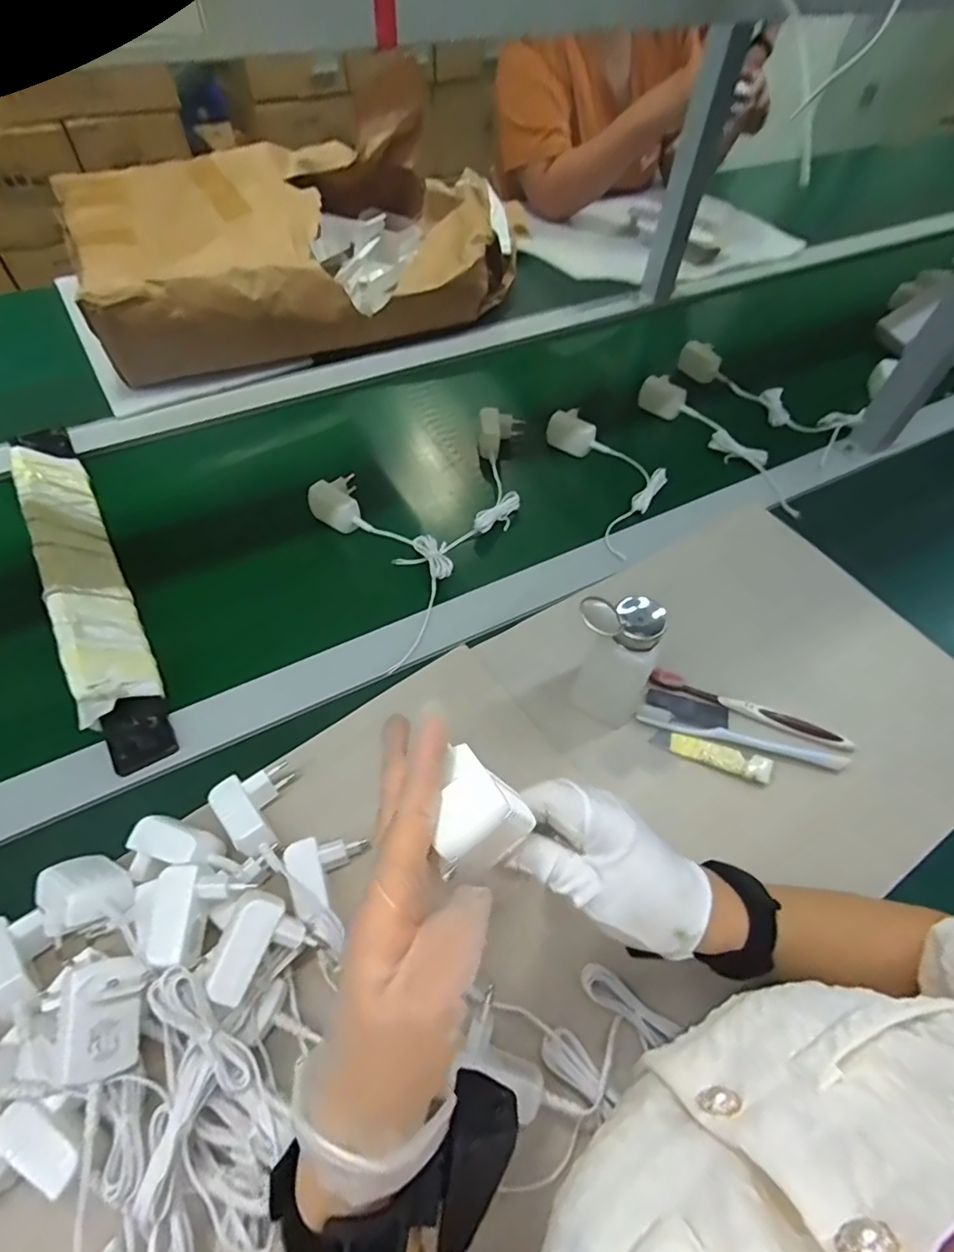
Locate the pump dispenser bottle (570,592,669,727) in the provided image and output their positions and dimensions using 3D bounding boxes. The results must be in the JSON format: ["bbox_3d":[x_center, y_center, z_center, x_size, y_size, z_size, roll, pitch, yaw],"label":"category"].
[{"bbox_3d":[0.116,0.024,0.471,0.062,0.141,0.065,1,56,-1],"label":"pump dispenser bottle"}]

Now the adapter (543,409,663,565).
[{"bbox_3d":[0.173,-0.187,0.691,0.111,0.034,0.228,-13,58,-10],"label":"adapter"}]

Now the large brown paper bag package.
[{"bbox_3d":[-0.245,-0.564,0.846,0.650,0.166,0.383,-29,62,-19],"label":"large brown paper bag package"}]

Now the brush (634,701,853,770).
[{"bbox_3d":[0.234,0.101,0.508,0.179,0.010,0.017,15,57,8],"label":"brush"}]

